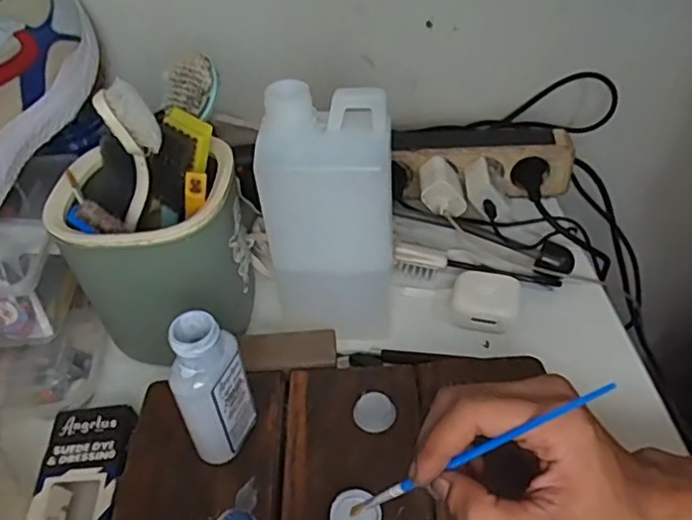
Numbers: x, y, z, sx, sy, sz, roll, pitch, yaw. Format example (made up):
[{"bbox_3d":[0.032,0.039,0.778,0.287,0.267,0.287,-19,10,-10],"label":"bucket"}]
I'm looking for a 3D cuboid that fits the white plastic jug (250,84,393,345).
[{"bbox_3d":[-0.011,-0.030,0.461,0.091,0.207,0.083,-4,44,1],"label":"white plastic jug"}]

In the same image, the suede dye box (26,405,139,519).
[{"bbox_3d":[-0.172,0.157,0.398,0.057,0.026,0.136,-7,44,-2],"label":"suede dye box"}]

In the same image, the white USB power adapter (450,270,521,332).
[{"bbox_3d":[0.114,0.033,0.512,0.052,0.030,0.045,11,46,16],"label":"white USB power adapter"}]

